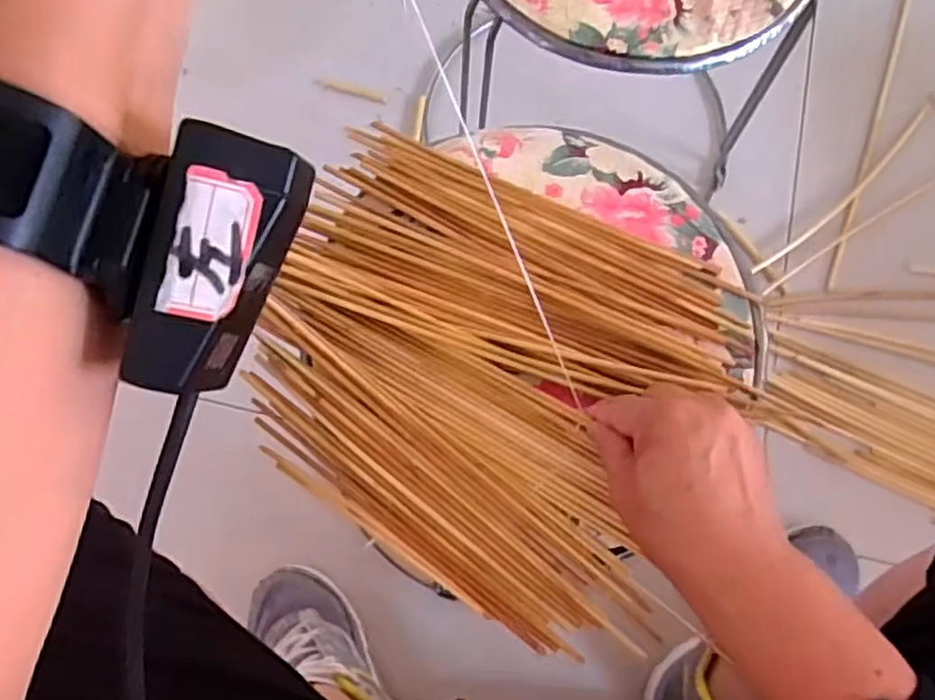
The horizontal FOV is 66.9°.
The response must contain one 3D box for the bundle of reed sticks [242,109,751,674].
[{"bbox_3d":[0.012,0.011,0.423,0.278,0.033,0.244,25,76,5],"label":"bundle of reed sticks"}]

